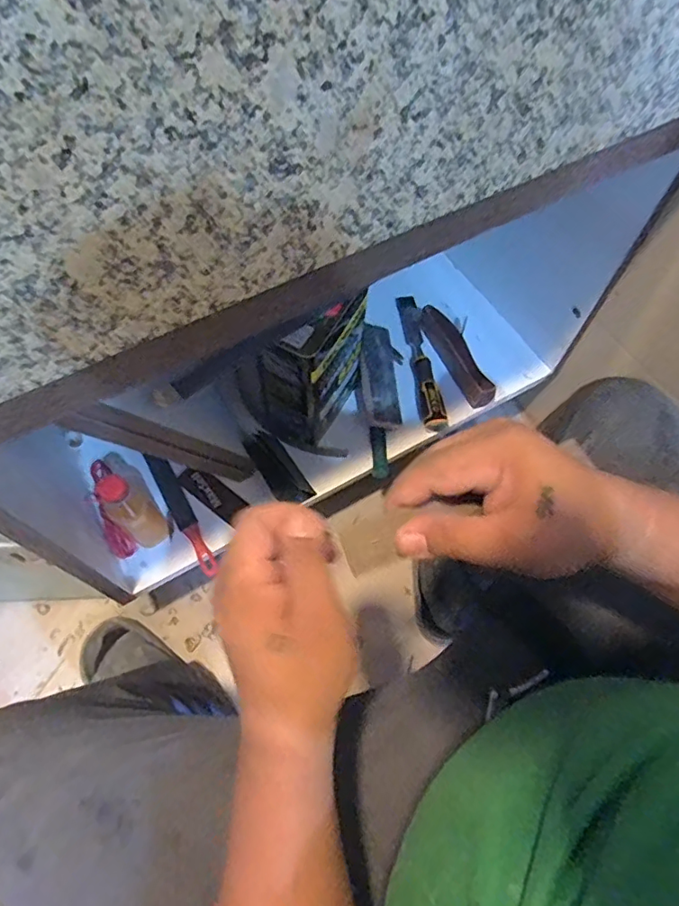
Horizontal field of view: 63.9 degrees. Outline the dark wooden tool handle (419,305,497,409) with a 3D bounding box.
[{"bbox_3d":[0.195,-0.164,0.918,0.035,0.049,0.192,-24,66,-13],"label":"dark wooden tool handle"}]

